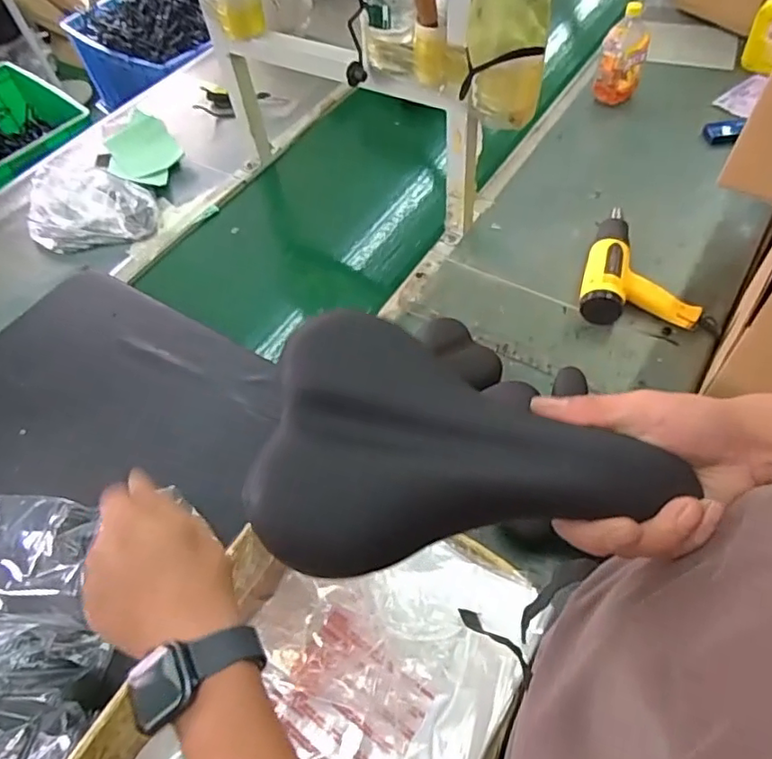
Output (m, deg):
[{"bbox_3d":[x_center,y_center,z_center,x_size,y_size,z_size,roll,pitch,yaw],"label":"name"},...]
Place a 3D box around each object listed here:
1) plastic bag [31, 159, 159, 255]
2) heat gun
[{"bbox_3d":[-0.656,-0.392,1.299,0.281,0.088,0.219,-3,56,3],"label":"plastic bag"},{"bbox_3d":[0.476,-0.200,1.034,0.227,0.070,0.255,12,58,13],"label":"heat gun"}]

